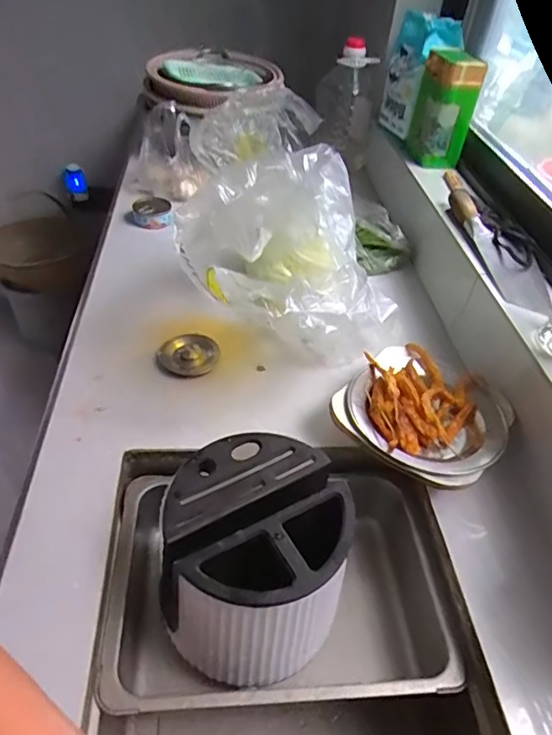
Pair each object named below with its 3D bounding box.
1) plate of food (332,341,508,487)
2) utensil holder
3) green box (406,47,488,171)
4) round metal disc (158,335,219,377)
[{"bbox_3d":[0.184,0.056,0.657,0.189,0.045,0.191,3,43,-3],"label":"plate of food"},{"bbox_3d":[-0.018,0.189,0.527,0.164,0.159,0.174,15,43,10],"label":"utensil holder"},{"bbox_3d":[0.318,-0.489,0.997,0.081,0.179,0.119,5,43,-1],"label":"green box"},{"bbox_3d":[-0.121,-0.021,0.729,0.080,0.019,0.070,-3,43,-10],"label":"round metal disc"}]

